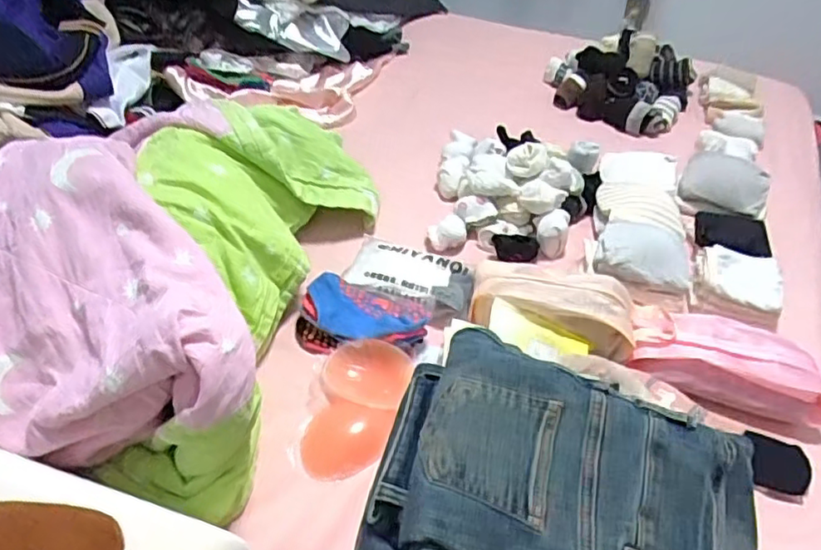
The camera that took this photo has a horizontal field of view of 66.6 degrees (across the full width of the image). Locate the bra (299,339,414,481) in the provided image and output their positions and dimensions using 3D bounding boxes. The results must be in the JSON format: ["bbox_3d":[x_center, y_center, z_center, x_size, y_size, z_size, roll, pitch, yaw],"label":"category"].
[{"bbox_3d":[-0.070,0.168,0.790,0.119,0.040,0.185,13,44,13],"label":"bra"}]

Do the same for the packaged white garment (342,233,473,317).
[{"bbox_3d":[0.001,-0.004,0.928,0.209,0.028,0.099,22,47,22],"label":"packaged white garment"}]

